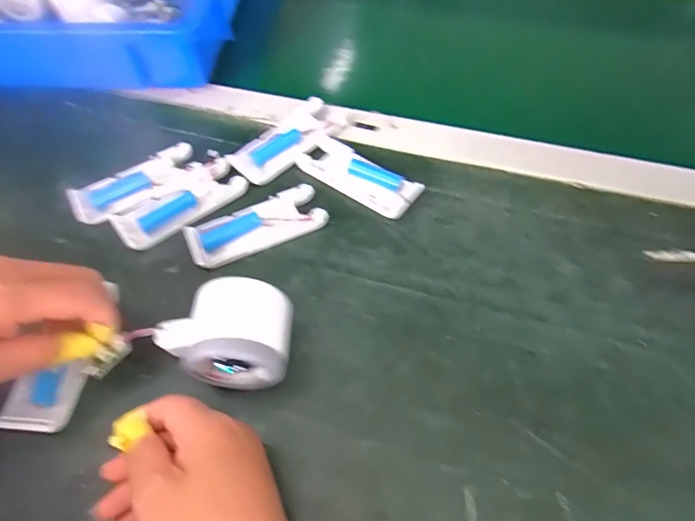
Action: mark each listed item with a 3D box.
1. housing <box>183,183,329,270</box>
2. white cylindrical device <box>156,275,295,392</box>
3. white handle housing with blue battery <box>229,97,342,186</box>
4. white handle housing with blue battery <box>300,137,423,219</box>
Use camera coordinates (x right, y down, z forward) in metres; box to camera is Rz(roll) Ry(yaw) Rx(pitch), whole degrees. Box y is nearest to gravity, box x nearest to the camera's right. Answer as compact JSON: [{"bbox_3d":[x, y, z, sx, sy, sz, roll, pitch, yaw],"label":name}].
[{"bbox_3d":[-0.072,-0.029,0.370,0.107,0.013,0.043,-23,60,-13],"label":"housing"},{"bbox_3d":[-0.080,0.047,0.297,0.083,0.055,0.053,-1,58,1],"label":"white cylindrical device"},{"bbox_3d":[-0.055,-0.109,0.418,0.100,0.019,0.042,-38,64,-21],"label":"white handle housing with blue battery"},{"bbox_3d":[0.009,-0.073,0.398,0.107,0.014,0.043,31,63,19],"label":"white handle housing with blue battery"}]

